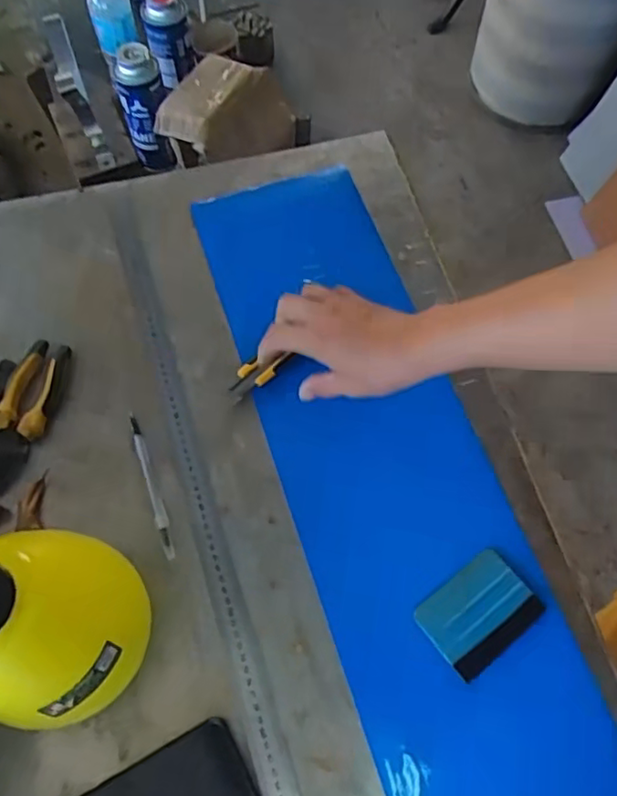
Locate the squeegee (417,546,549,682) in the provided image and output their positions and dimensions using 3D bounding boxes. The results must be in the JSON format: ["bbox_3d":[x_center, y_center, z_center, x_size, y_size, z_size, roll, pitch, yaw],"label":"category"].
[{"bbox_3d":[0.150,0.187,0.557,0.098,0.010,0.071,-34,67,-17],"label":"squeegee"}]

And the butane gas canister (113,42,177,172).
[{"bbox_3d":[-0.235,-0.411,0.927,0.066,0.176,0.069,-16,66,-9],"label":"butane gas canister"}]

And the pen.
[{"bbox_3d":[-0.150,0.080,0.603,0.011,0.006,0.152,-19,67,-8],"label":"pen"}]

